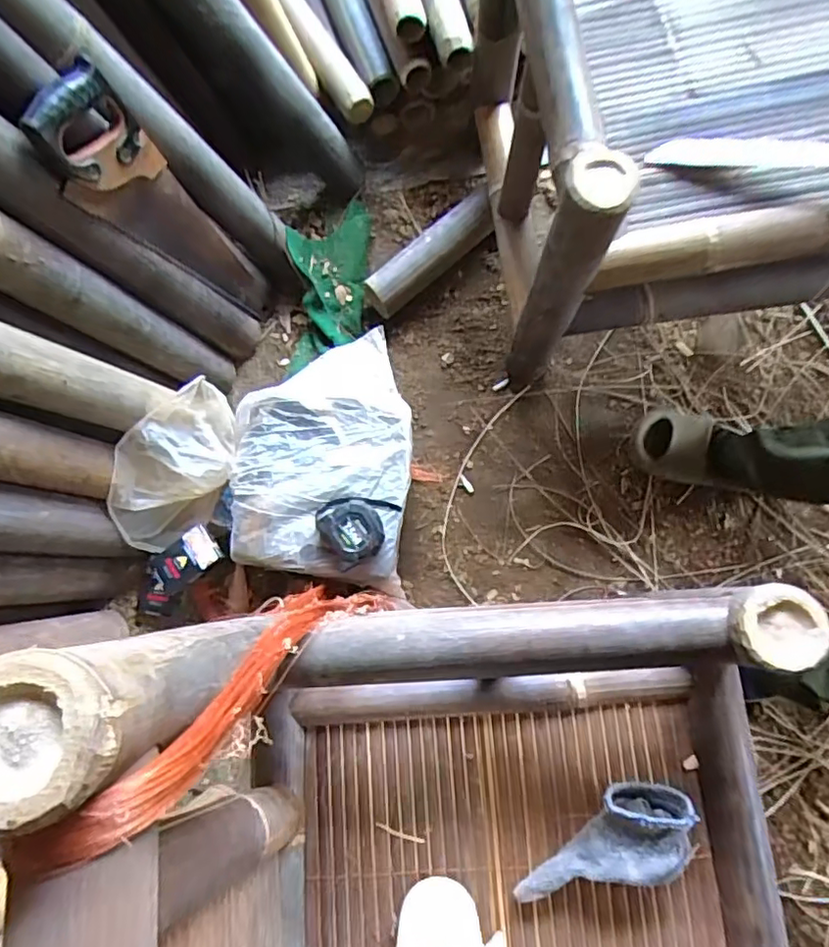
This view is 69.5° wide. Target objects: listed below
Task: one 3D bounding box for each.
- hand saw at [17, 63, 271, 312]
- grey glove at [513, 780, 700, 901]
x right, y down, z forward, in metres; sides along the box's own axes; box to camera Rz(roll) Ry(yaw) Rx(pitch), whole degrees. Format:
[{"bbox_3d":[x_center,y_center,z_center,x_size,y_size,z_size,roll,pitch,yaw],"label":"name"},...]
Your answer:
[{"bbox_3d":[-0.331,-0.339,0.822,0.031,0.485,0.115,19,84,12],"label":"hand saw"},{"bbox_3d":[0.176,0.344,0.564,0.173,0.051,0.085,-11,77,-1],"label":"grey glove"}]

